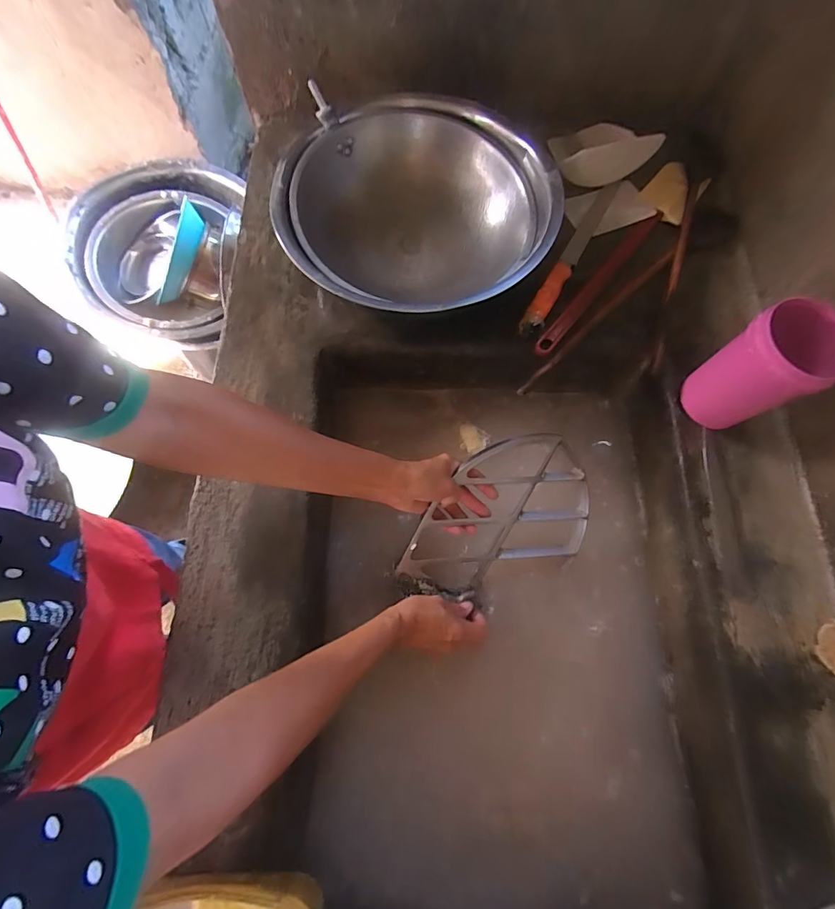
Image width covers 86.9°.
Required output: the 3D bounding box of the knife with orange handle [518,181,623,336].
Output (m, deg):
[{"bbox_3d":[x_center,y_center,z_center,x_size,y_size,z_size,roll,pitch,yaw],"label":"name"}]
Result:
[{"bbox_3d":[0.205,-0.269,0.586,0.027,0.014,0.286,28,74,8],"label":"knife with orange handle"}]

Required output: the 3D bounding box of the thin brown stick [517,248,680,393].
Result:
[{"bbox_3d":[0.226,-0.172,0.549,0.289,0.018,0.015,-41,77,-13],"label":"thin brown stick"}]

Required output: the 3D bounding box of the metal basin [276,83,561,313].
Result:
[{"bbox_3d":[0.001,-0.293,0.552,0.313,0.101,0.329,0,72,-1],"label":"metal basin"}]

